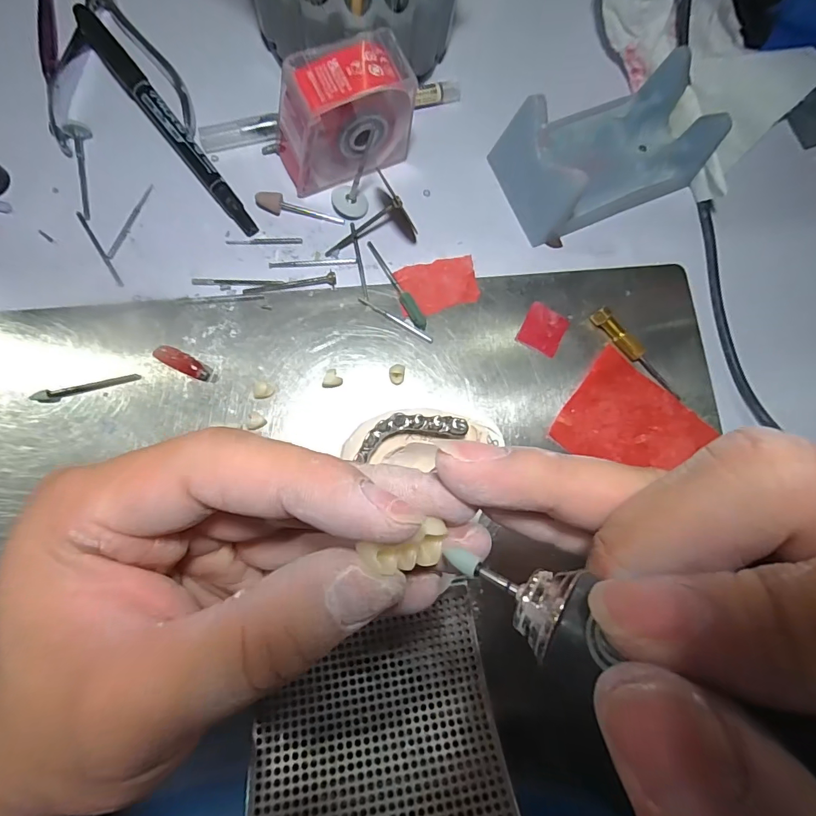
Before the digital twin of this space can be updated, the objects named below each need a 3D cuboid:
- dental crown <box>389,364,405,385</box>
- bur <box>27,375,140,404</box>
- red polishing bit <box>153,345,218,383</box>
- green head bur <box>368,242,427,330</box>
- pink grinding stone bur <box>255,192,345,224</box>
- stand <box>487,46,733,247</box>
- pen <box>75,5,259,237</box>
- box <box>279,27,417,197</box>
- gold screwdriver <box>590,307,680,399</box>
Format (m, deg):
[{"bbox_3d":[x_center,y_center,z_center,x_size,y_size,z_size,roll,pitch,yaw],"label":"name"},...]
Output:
[{"bbox_3d":[-0.006,-0.017,0.220,0.008,0.008,0.009,15,80,-4],"label":"dental crown"},{"bbox_3d":[-0.149,-0.010,0.204,0.047,0.004,0.005,-15,83,-8],"label":"bur"},{"bbox_3d":[-0.105,-0.021,0.208,0.029,0.006,0.008,28,79,-1],"label":"red polishing bit"},{"bbox_3d":[-0.006,-0.065,0.226,0.007,0.006,0.054,-30,86,-9],"label":"green head bur"},{"bbox_3d":[-0.056,-0.102,0.227,0.044,0.007,0.009,15,80,-4],"label":"pink grinding stone bur"},{"bbox_3d":[0.106,-0.139,0.232,0.104,0.041,0.061,-26,85,-9],"label":"stand"},{"bbox_3d":[-0.122,-0.145,0.223,0.011,0.013,0.138,-39,87,-10],"label":"pen"},{"bbox_3d":[-0.031,-0.140,0.212,0.066,0.052,0.030,-28,85,-10],"label":"box"},{"bbox_3d":[0.123,-0.029,0.233,0.063,0.009,0.007,41,79,1],"label":"gold screwdriver"}]

